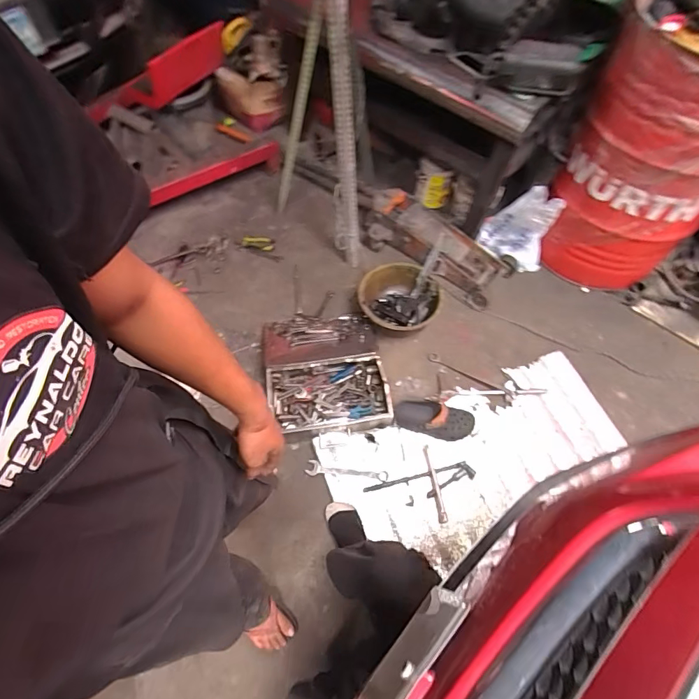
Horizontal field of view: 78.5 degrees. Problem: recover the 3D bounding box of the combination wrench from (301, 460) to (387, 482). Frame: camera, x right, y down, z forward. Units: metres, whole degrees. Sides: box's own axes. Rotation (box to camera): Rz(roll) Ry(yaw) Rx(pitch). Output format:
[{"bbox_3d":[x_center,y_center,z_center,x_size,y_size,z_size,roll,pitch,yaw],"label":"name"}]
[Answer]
[{"bbox_3d":[-0.008,0.395,1.388,0.267,0.009,0.046,5,60,2],"label":"combination wrench"}]

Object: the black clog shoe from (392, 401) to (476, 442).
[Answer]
[{"bbox_3d":[0.286,0.235,1.450,0.266,0.081,0.111,14,61,6],"label":"black clog shoe"}]

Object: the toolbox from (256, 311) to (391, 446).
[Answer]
[{"bbox_3d":[-0.094,0.068,1.524,0.423,0.101,0.478,-6,60,-4],"label":"toolbox"}]

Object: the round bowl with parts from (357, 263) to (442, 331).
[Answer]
[{"bbox_3d":[0.193,-0.193,1.676,0.303,0.120,0.316,0,60,0],"label":"round bowl with parts"}]

